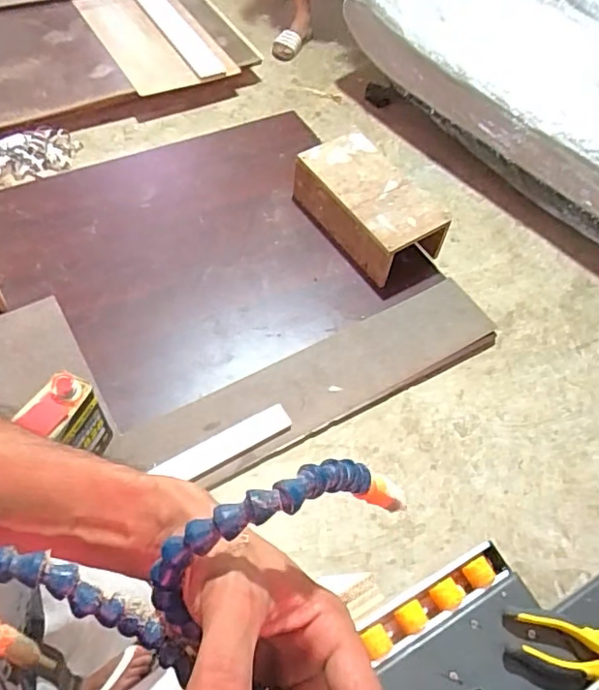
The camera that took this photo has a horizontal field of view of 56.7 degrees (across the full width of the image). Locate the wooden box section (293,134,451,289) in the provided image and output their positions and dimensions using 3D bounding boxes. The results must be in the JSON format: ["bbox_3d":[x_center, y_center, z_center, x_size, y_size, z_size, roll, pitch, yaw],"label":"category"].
[{"bbox_3d":[0.206,-0.448,1.784,0.293,0.179,0.508,-23,60,-20],"label":"wooden box section"}]

